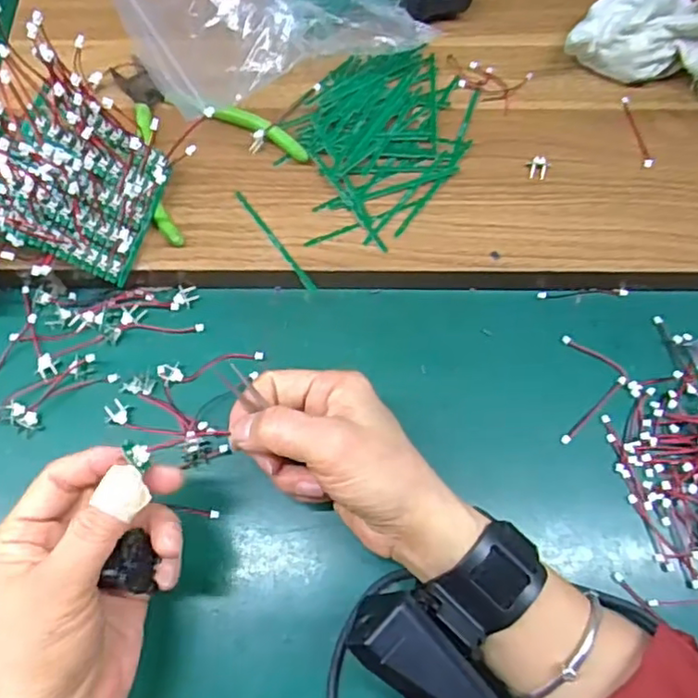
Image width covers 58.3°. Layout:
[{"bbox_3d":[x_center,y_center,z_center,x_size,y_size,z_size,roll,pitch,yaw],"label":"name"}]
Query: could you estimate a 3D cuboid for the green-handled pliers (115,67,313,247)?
[{"bbox_3d":[-0.110,-0.146,0.409,0.104,0.014,0.137,-36,73,-14],"label":"green-handled pliers"}]

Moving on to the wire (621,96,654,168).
[{"bbox_3d":[0.194,-0.147,0.421,0.006,0.007,0.058,-6,68,-3],"label":"wire"}]

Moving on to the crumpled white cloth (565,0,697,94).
[{"bbox_3d":[0.202,-0.217,0.414,0.115,0.059,0.072,7,68,3],"label":"crumpled white cloth"}]

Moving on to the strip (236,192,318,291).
[{"bbox_3d":[-0.047,-0.069,0.390,0.005,0.004,0.083,-35,72,-13],"label":"strip"}]

